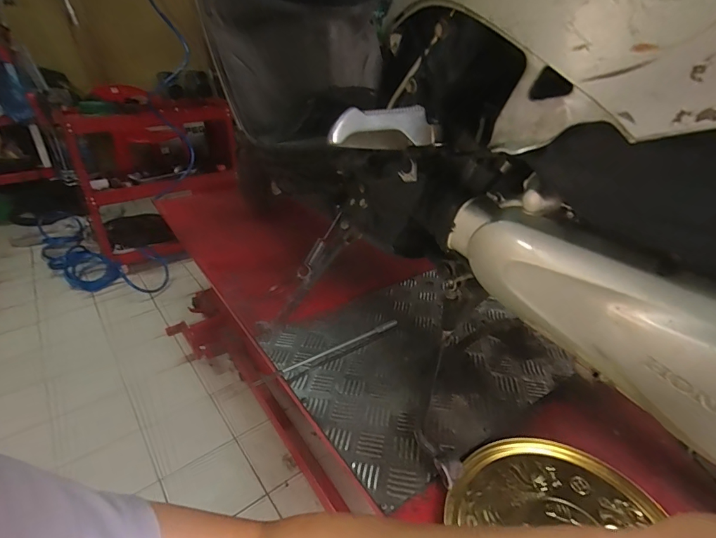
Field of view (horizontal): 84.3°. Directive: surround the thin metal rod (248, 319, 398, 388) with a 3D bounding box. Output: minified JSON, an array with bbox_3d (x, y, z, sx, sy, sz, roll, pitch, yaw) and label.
[{"bbox_3d":[-0.050,0.149,0.720,0.303,0.017,0.013,-20,35,-30],"label":"thin metal rod"}]

